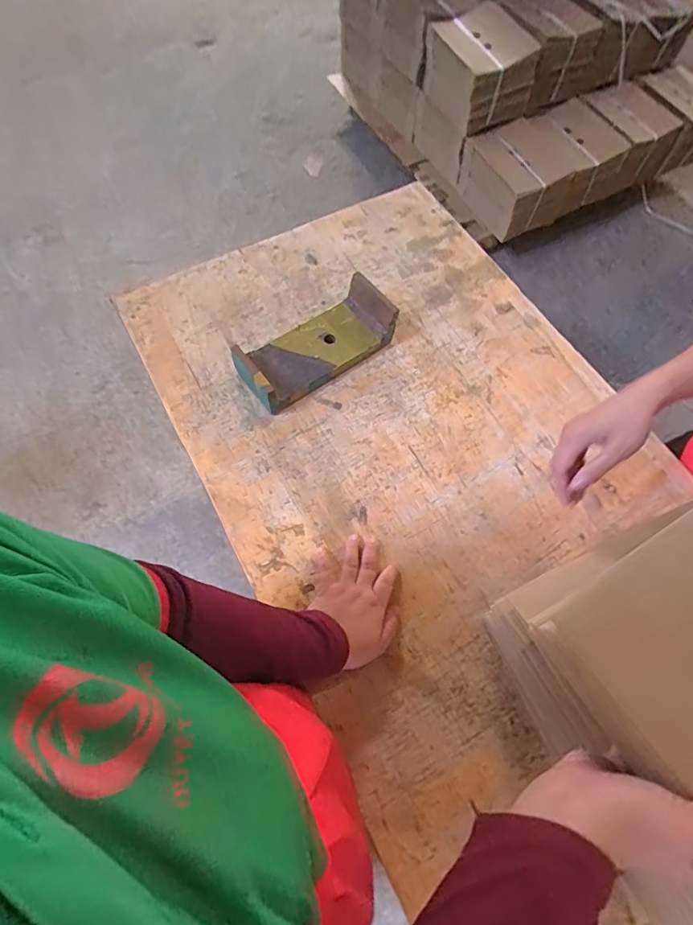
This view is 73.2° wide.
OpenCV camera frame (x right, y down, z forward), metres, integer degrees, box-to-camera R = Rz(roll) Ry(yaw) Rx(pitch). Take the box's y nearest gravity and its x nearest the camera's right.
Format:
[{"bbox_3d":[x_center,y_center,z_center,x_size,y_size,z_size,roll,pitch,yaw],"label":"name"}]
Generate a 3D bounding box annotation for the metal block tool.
[{"bbox_3d":[-0.042,-0.176,0.694,0.242,0.056,0.105,-36,72,-16],"label":"metal block tool"}]

